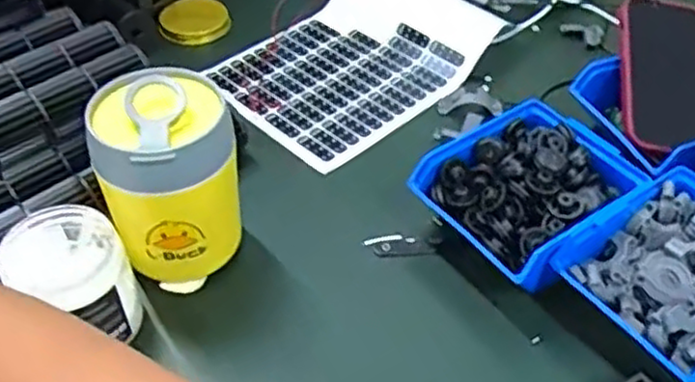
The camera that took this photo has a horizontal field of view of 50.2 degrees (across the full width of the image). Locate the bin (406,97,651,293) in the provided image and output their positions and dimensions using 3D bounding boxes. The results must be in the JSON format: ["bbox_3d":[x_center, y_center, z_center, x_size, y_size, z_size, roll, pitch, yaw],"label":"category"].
[{"bbox_3d":[0.131,0.004,0.544,0.133,0.073,0.117,-29,53,-26],"label":"bin"}]

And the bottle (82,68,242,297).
[{"bbox_3d":[-0.121,-0.008,0.512,0.089,0.136,0.088,-10,47,-10],"label":"bottle"}]

